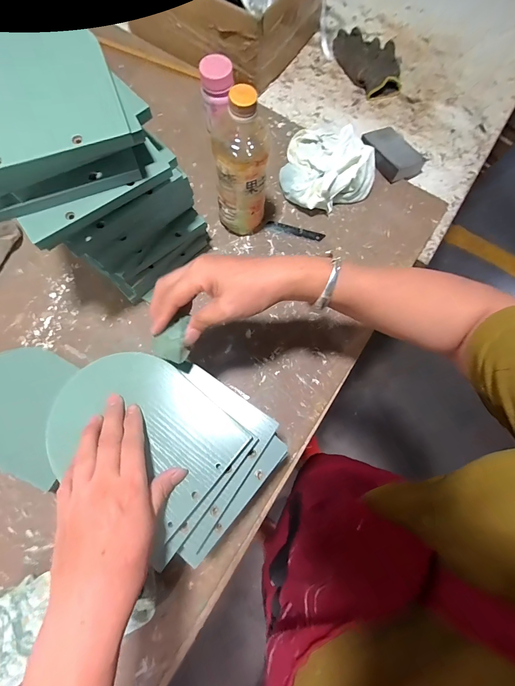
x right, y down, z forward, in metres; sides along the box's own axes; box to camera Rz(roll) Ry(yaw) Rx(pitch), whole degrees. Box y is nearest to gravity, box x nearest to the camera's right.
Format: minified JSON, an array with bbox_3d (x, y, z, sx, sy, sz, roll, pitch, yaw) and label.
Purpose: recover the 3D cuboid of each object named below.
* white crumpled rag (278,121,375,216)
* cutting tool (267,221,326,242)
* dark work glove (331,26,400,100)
[{"bbox_3d":[0.119,-0.294,0.519,0.146,0.052,0.160,10,75,1],"label":"white crumpled rag"},{"bbox_3d":[0.063,-0.187,0.516,0.095,0.004,0.015,17,75,3],"label":"cutting tool"},{"bbox_3d":[0.229,-0.577,0.630,0.112,0.030,0.175,-13,75,-5],"label":"dark work glove"}]

